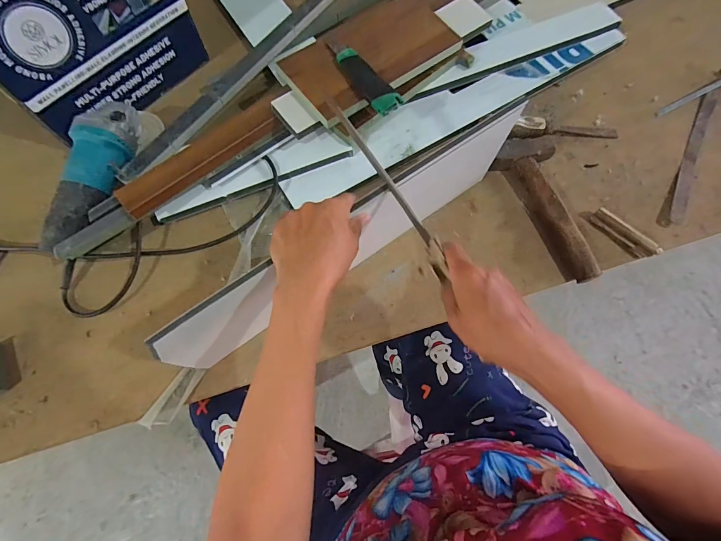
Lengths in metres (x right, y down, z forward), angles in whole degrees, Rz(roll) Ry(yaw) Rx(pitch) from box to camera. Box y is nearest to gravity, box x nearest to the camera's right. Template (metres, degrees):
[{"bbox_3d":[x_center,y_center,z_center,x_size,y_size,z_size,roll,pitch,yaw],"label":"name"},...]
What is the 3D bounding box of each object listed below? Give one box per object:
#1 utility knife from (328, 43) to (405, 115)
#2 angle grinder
[{"bbox_3d":[0.004,-0.287,0.518,0.037,0.017,0.147,-34,71,-11],"label":"utility knife"},{"bbox_3d":[-0.400,-0.155,0.534,0.092,0.079,0.263,2,68,3],"label":"angle grinder"}]

